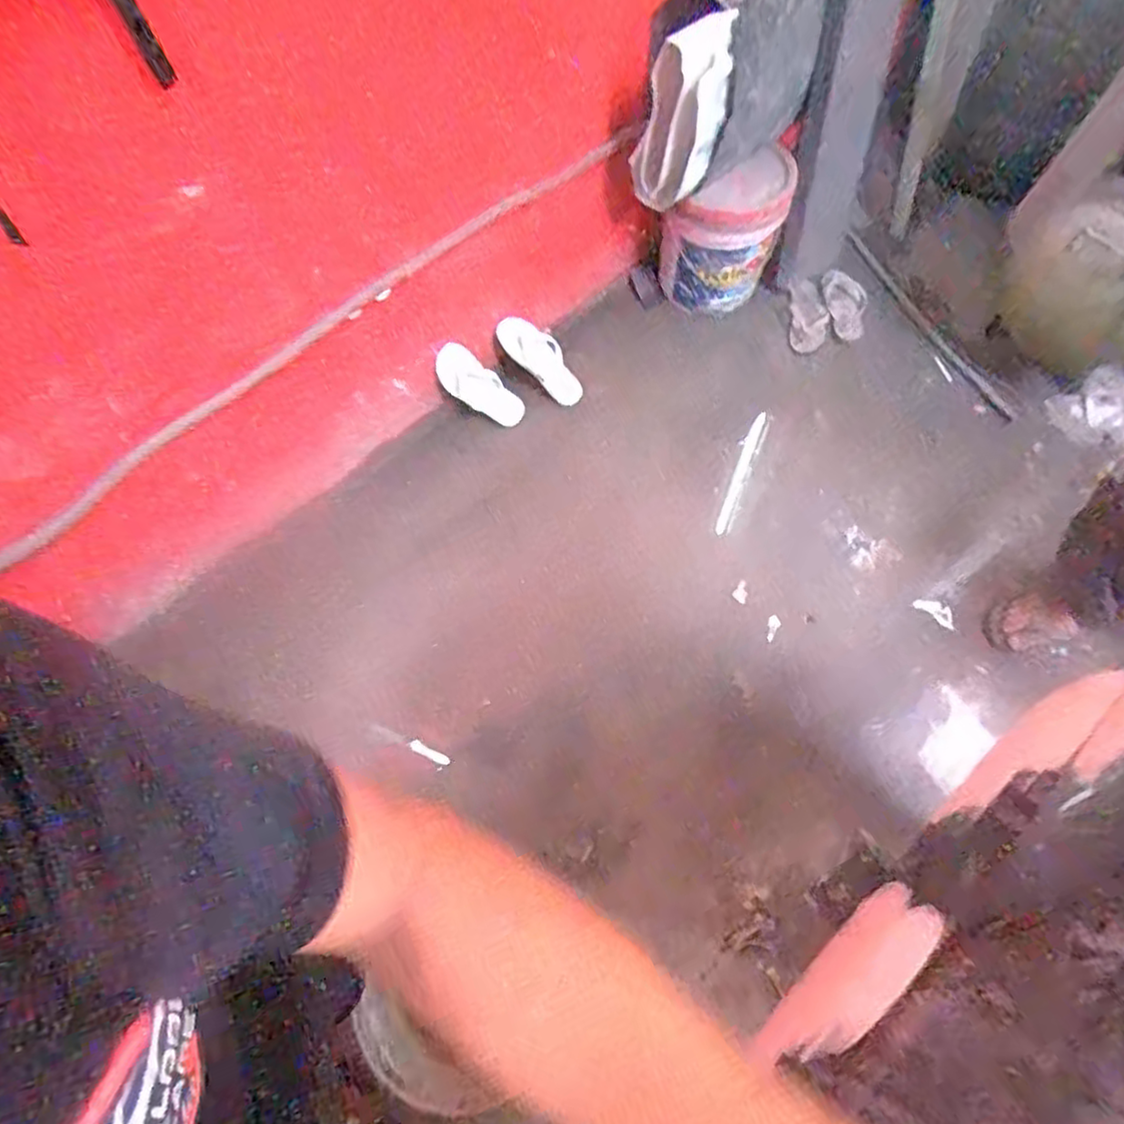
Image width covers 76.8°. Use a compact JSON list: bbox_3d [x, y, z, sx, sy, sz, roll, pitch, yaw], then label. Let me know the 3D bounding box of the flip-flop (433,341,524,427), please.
[{"bbox_3d":[-0.191,-0.400,1.646,0.109,0.282,0.046,-14,61,29],"label":"flip-flop"}]

